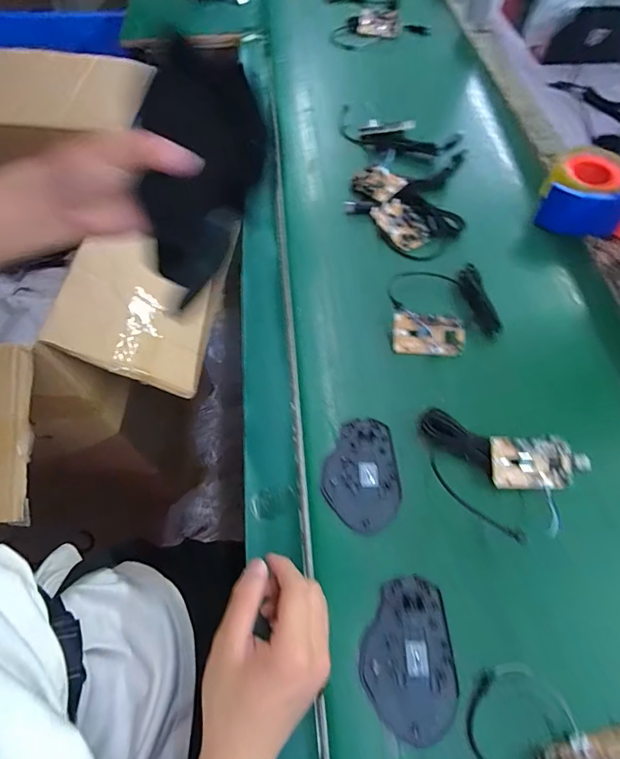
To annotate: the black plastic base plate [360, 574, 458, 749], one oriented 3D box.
[{"bbox_3d":[0.078,0.221,0.346,0.072,0.006,0.109,-3,60,-3],"label":"black plastic base plate"}]

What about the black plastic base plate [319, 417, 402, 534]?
[{"bbox_3d":[0.049,0.092,0.422,0.073,0.007,0.109,-1,60,-2],"label":"black plastic base plate"}]

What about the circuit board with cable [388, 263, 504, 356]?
[{"bbox_3d":[0.157,-0.089,0.519,0.128,0.021,0.124,-4,60,-4],"label":"circuit board with cable"}]

